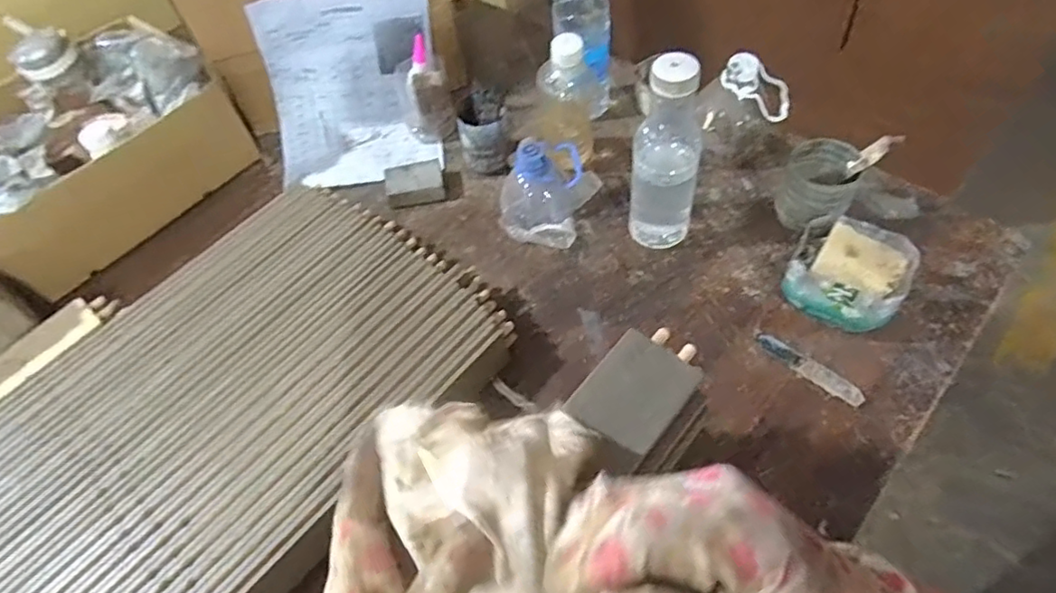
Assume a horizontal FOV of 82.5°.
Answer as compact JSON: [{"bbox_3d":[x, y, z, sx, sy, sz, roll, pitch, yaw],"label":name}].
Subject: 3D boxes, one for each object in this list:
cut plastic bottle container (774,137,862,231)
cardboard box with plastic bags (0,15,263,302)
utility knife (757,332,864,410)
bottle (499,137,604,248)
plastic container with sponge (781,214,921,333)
[{"bbox_3d":[0.305,-0.115,0.641,0.071,0.079,0.085,19,61,19],"label":"cut plastic bottle container"},{"bbox_3d":[-0.561,-0.197,0.745,0.276,0.157,0.323,31,65,25],"label":"cardboard box with plastic bags"},{"bbox_3d":[0.260,0.065,0.559,0.019,0.008,0.103,-39,60,-18],"label":"utility knife"},{"bbox_3d":[0.016,-0.122,0.675,0.103,0.086,0.109,14,59,16],"label":"bottle"},{"bbox_3d":[0.301,-0.023,0.572,0.098,0.079,0.087,26,62,22],"label":"plastic container with sponge"}]

